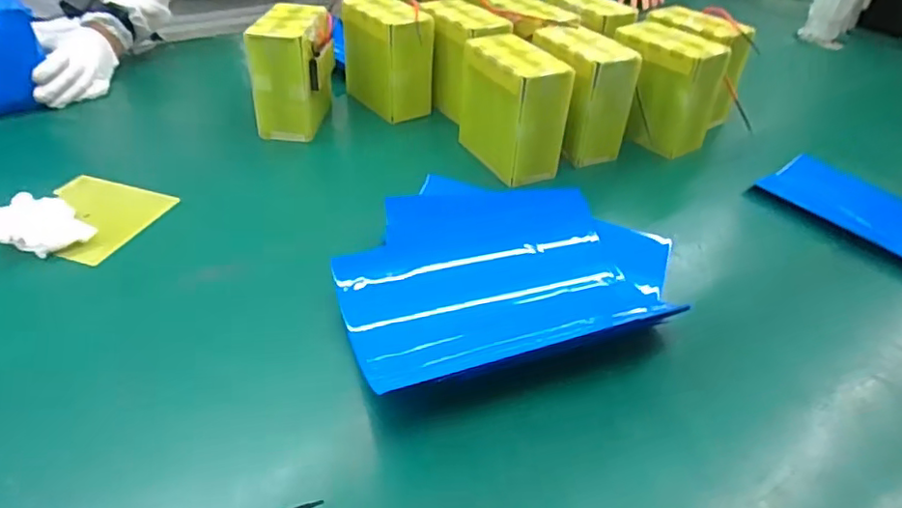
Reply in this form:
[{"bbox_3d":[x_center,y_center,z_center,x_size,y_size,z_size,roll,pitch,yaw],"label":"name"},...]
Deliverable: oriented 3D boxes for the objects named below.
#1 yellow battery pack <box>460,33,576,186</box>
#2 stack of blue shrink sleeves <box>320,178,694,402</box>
[{"bbox_3d":[0.075,-0.187,0.771,0.075,0.144,0.147,-16,41,-24],"label":"yellow battery pack"},{"bbox_3d":[0.058,0.013,0.597,0.334,0.056,0.237,-9,39,-17],"label":"stack of blue shrink sleeves"}]

